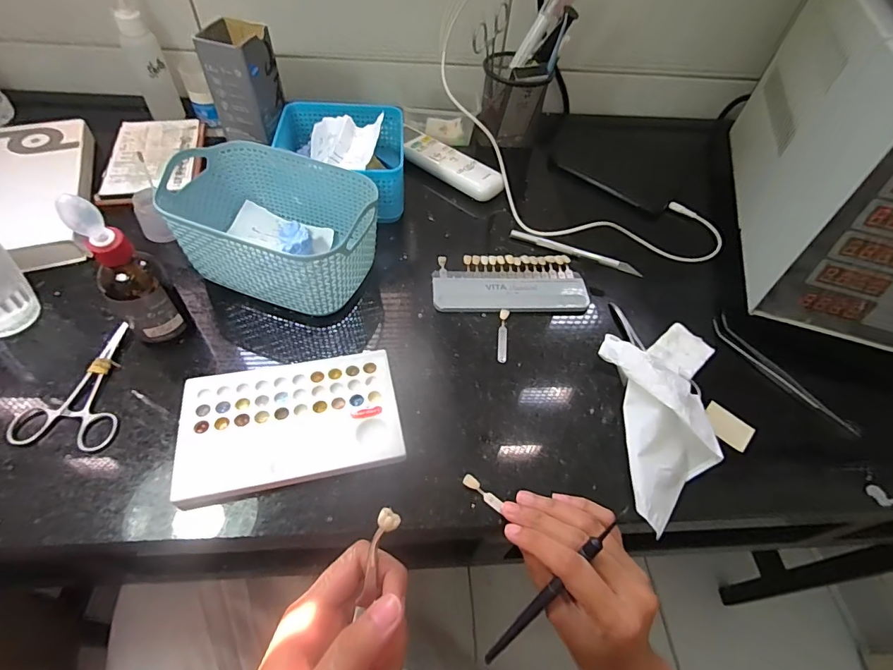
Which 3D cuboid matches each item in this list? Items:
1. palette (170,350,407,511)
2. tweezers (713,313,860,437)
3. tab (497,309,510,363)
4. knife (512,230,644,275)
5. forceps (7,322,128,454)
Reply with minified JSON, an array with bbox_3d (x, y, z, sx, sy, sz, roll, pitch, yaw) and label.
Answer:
[{"bbox_3d":[-0.114,0.063,0.333,0.153,0.015,0.098,-9,55,-11],"label":"palette"},{"bbox_3d":[0.305,0.036,0.414,0.018,0.012,0.142,-22,59,-20],"label":"tweezers"},{"bbox_3d":[0.050,0.000,0.399,0.008,0.004,0.056,8,53,1],"label":"tab"},{"bbox_3d":[0.133,-0.087,0.469,0.136,0.006,0.014,18,54,9],"label":"knife"},{"bbox_3d":[-0.268,0.035,0.338,0.067,0.007,0.102,6,53,-1],"label":"forceps"}]

